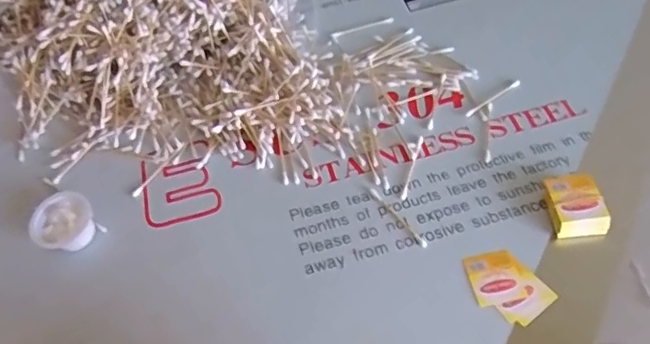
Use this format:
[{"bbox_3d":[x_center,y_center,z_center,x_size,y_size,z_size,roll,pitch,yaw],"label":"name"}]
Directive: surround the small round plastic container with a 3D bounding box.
[{"bbox_3d":[-0.231,0.047,0.522,0.052,0.032,0.046,-38,59,-21],"label":"small round plastic container"}]

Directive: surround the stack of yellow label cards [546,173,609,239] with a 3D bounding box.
[{"bbox_3d":[0.209,0.029,0.492,0.042,0.024,0.051,-6,53,1],"label":"stack of yellow label cards"}]

